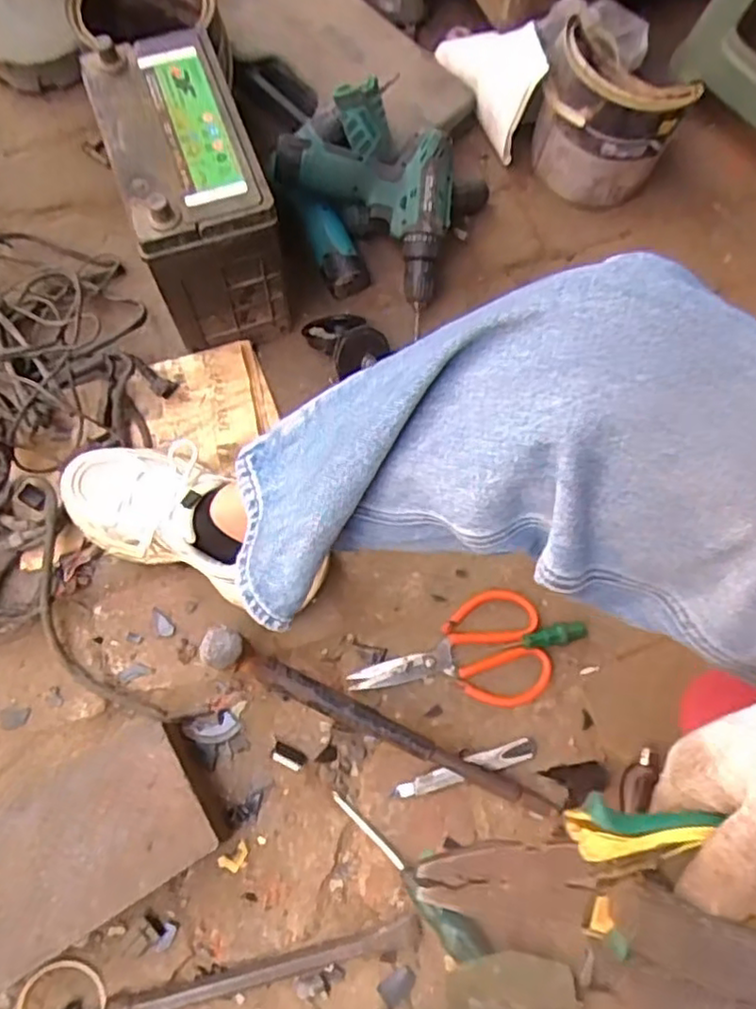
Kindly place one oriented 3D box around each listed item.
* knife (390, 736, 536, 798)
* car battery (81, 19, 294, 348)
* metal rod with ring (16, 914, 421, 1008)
[{"bbox_3d":[0.082,0.247,0.618,0.139,0.012,0.020,-16,75,-8],"label":"knife"},{"bbox_3d":[-0.172,-0.279,0.639,0.112,0.208,0.189,-19,76,-9],"label":"car battery"},{"bbox_3d":[-0.134,0.389,0.563,0.333,0.016,0.071,-14,75,-7],"label":"metal rod with ring"}]

